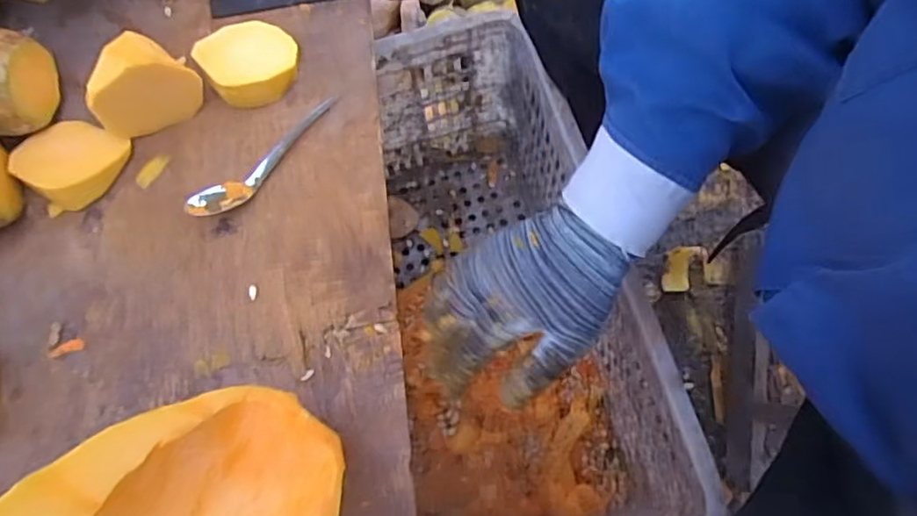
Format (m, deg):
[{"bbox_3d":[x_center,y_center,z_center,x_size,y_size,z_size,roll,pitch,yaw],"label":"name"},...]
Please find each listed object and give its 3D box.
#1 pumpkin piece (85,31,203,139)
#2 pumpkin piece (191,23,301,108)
[{"bbox_3d":[-0.257,-0.144,0.509,0.084,0.077,0.057,-23,70,-6],"label":"pumpkin piece"},{"bbox_3d":[-0.177,-0.170,0.531,0.078,0.038,0.072,-1,70,2],"label":"pumpkin piece"}]

